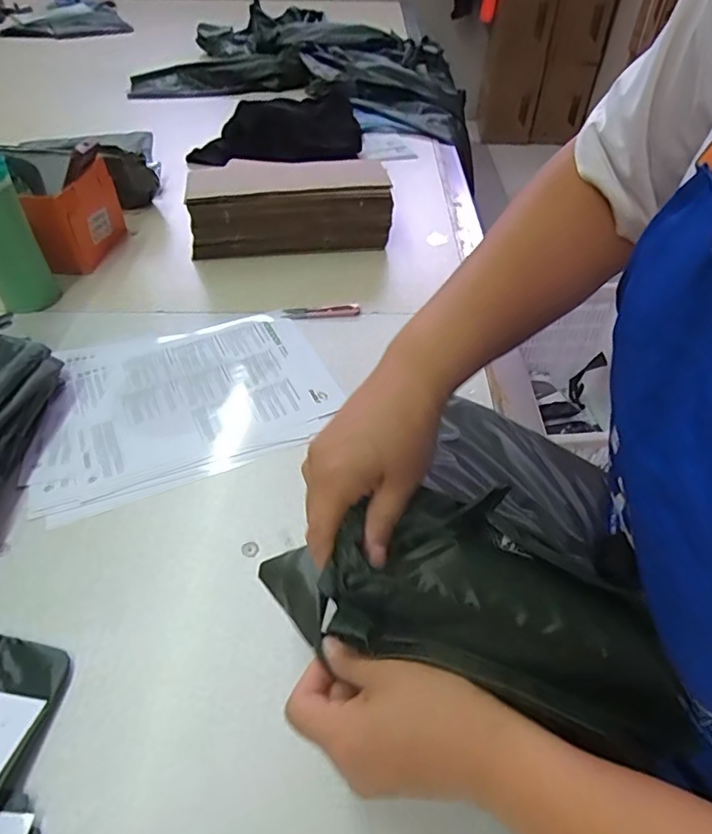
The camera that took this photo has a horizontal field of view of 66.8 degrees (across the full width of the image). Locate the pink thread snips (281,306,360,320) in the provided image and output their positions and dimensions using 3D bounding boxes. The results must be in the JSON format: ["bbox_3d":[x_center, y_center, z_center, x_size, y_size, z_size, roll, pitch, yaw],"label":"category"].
[{"bbox_3d":[-0.045,-0.137,0.698,0.098,0.009,0.022,-3,46,-4],"label":"pink thread snips"}]

